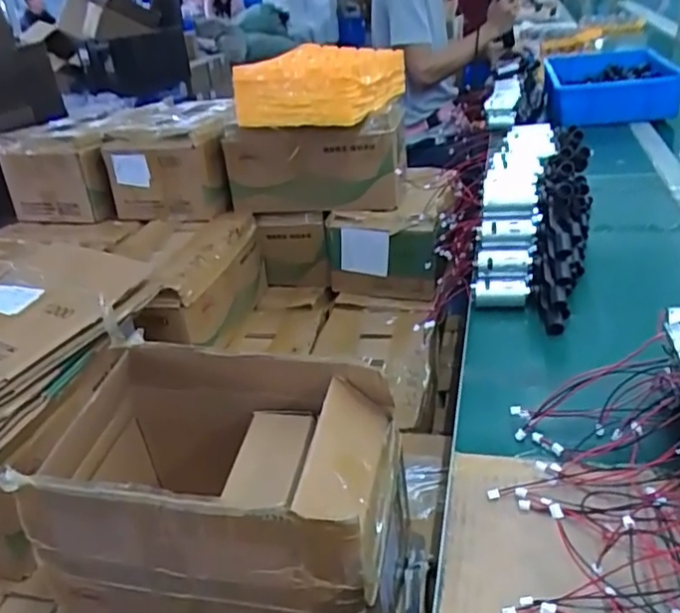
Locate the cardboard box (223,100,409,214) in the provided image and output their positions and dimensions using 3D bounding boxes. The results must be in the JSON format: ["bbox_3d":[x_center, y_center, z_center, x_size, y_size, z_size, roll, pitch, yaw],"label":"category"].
[{"bbox_3d":[-0.044,-0.308,1.285,0.355,0.181,0.219,1,30,13],"label":"cardboard box"}]

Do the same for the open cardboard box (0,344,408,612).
[{"bbox_3d":[-0.110,0.218,0.674,0.339,0.272,0.272,-1,30,10],"label":"open cardboard box"}]

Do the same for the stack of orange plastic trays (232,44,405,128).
[{"bbox_3d":[-0.035,-0.442,1.202,0.250,0.118,0.312,8,31,21],"label":"stack of orange plastic trays"}]

